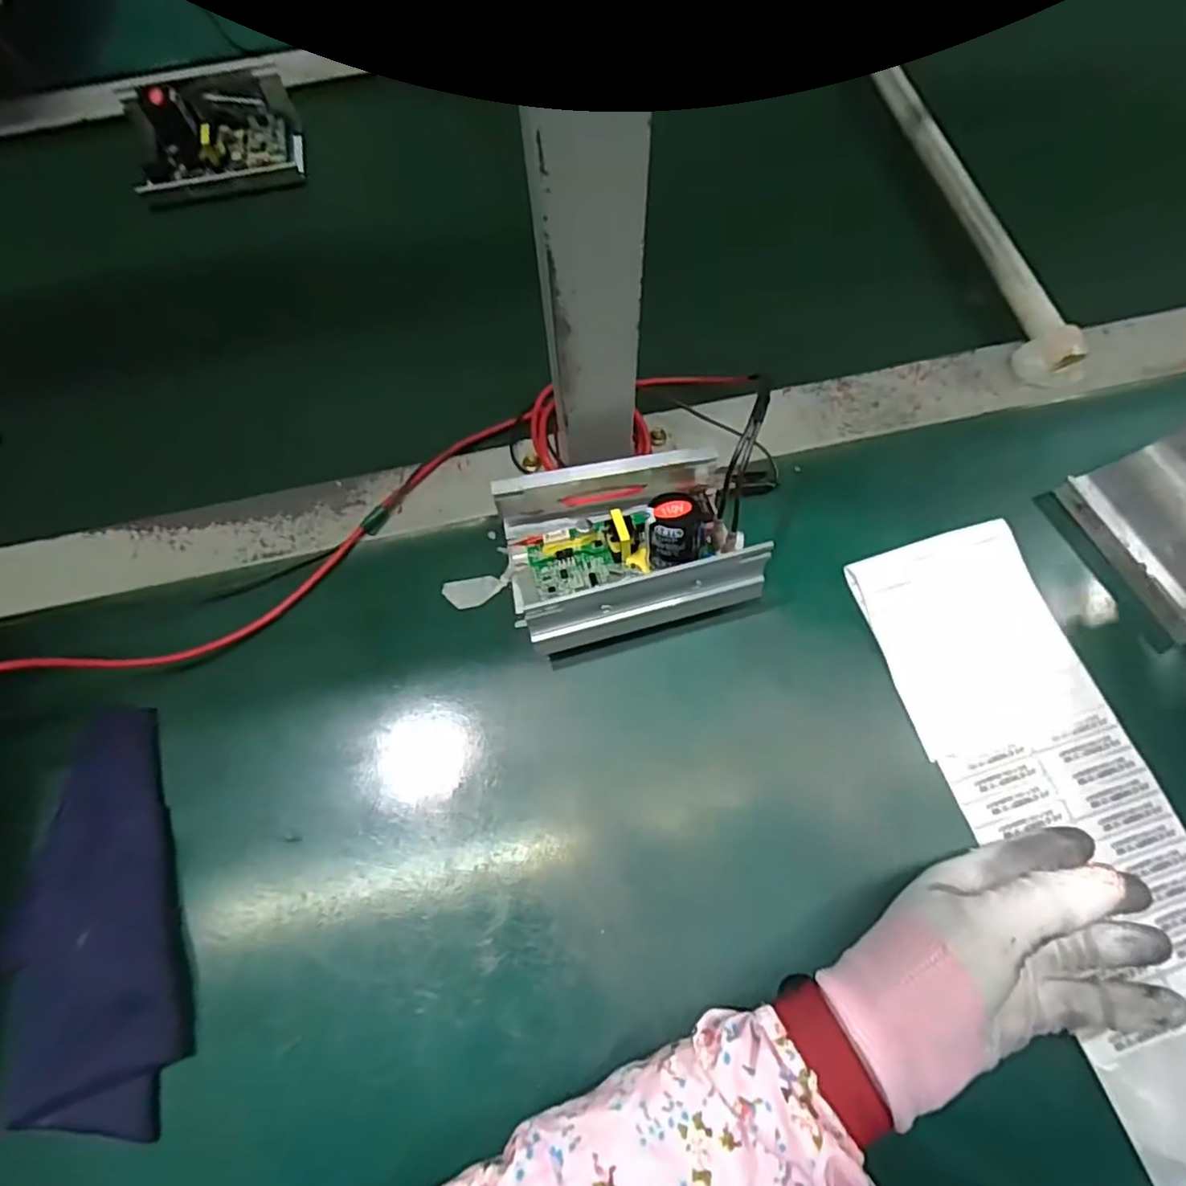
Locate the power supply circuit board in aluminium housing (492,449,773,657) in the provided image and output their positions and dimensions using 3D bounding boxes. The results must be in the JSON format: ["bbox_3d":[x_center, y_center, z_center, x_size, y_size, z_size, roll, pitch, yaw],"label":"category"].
[{"bbox_3d":[0.008,-0.027,0.365,0.159,0.067,0.108,-16,69,-5],"label":"power supply circuit board in aluminium housing"}]

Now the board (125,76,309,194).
[{"bbox_3d":[-0.313,-0.381,0.522,0.134,0.054,0.081,-8,68,-1],"label":"board"}]

